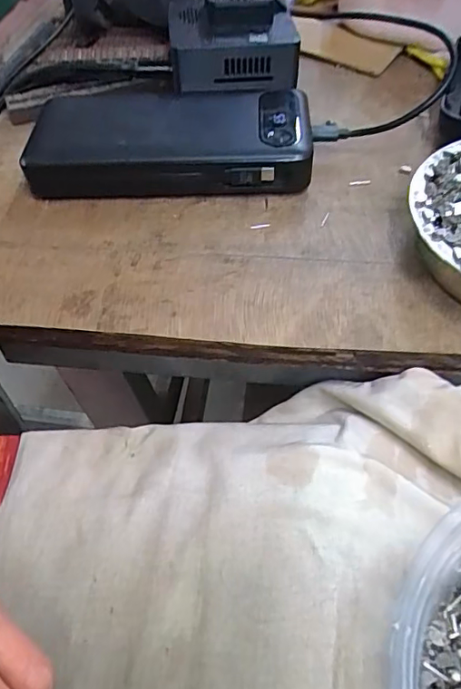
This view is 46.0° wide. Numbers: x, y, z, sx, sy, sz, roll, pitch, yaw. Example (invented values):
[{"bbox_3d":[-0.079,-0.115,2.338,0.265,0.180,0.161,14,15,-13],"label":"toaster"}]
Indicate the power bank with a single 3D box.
[{"bbox_3d":[-0.033,-0.115,0.309,0.153,0.034,0.072,0,53,3],"label":"power bank"}]

